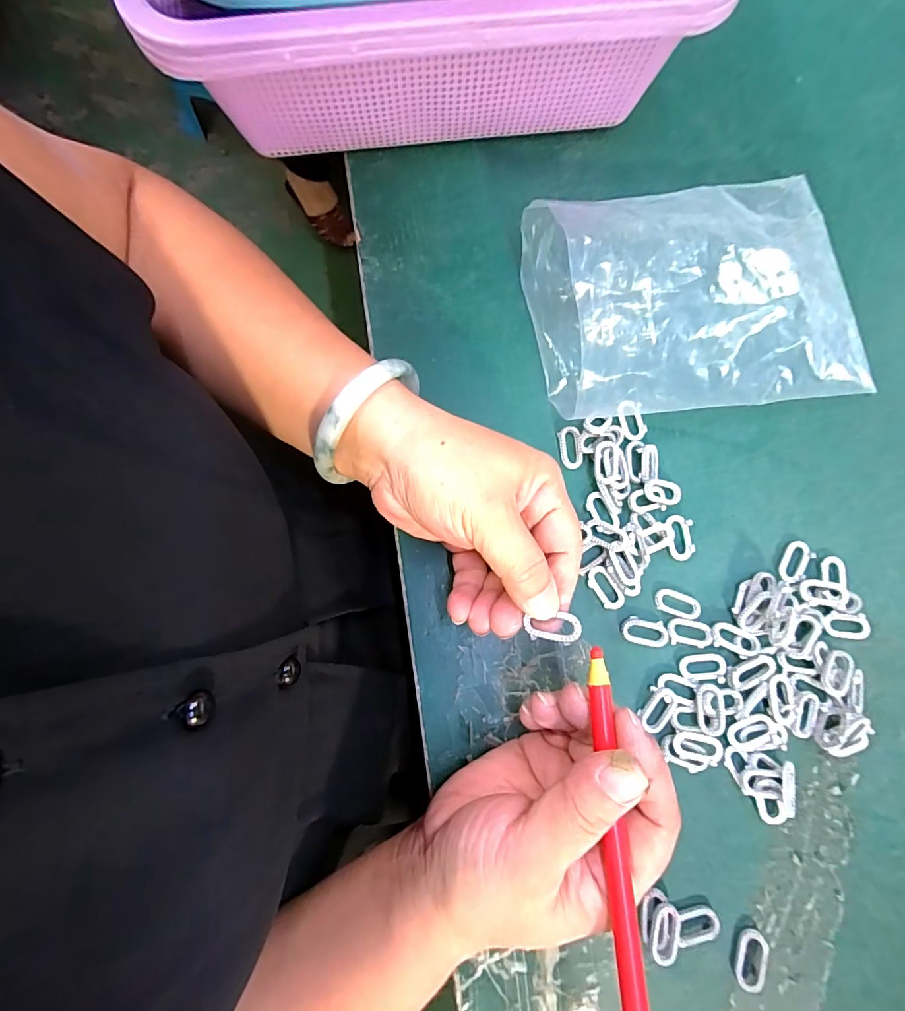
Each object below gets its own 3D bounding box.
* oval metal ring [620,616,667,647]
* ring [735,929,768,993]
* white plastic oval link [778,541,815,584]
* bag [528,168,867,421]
[{"bbox_3d":[0.104,0.068,0.248,0.025,0.004,0.014,12,79,1],"label":"oval metal ring"},{"bbox_3d":[0.145,0.220,0.222,0.013,0.004,0.026,13,79,1],"label":"ring"},{"bbox_3d":[0.192,0.032,0.257,0.013,0.005,0.026,36,81,5],"label":"white plastic oval link"},{"bbox_3d":[0.143,-0.122,0.258,0.187,0.055,0.133,-10,80,-3],"label":"bag"}]

